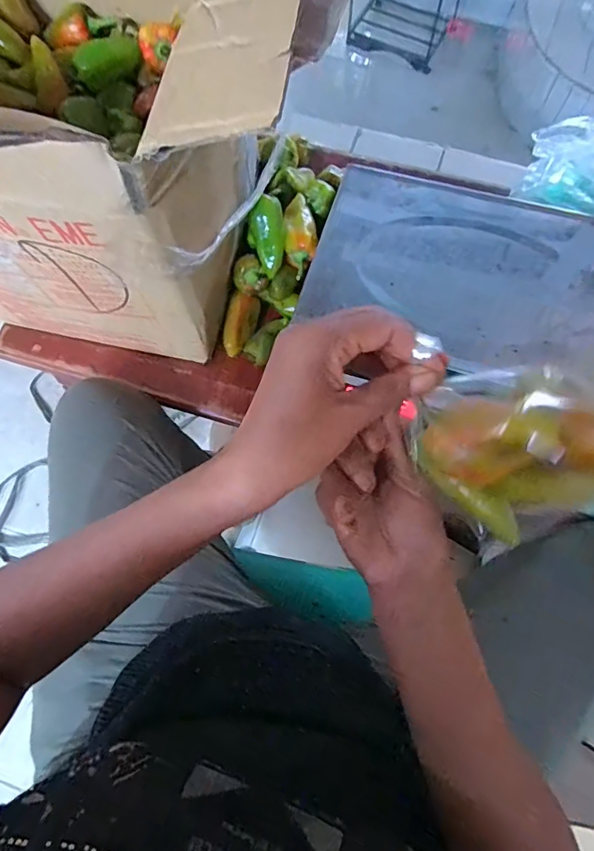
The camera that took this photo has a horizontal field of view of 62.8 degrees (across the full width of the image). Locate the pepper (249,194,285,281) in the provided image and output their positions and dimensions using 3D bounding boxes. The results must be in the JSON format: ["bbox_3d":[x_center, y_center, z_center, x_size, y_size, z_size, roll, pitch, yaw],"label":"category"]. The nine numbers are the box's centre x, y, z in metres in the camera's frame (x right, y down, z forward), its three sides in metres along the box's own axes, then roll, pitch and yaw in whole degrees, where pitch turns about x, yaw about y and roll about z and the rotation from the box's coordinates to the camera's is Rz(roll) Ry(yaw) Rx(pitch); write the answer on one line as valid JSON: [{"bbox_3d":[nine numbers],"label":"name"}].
[{"bbox_3d":[-0.035,-0.221,0.570,0.036,0.083,0.044,8,33,40],"label":"pepper"}]

